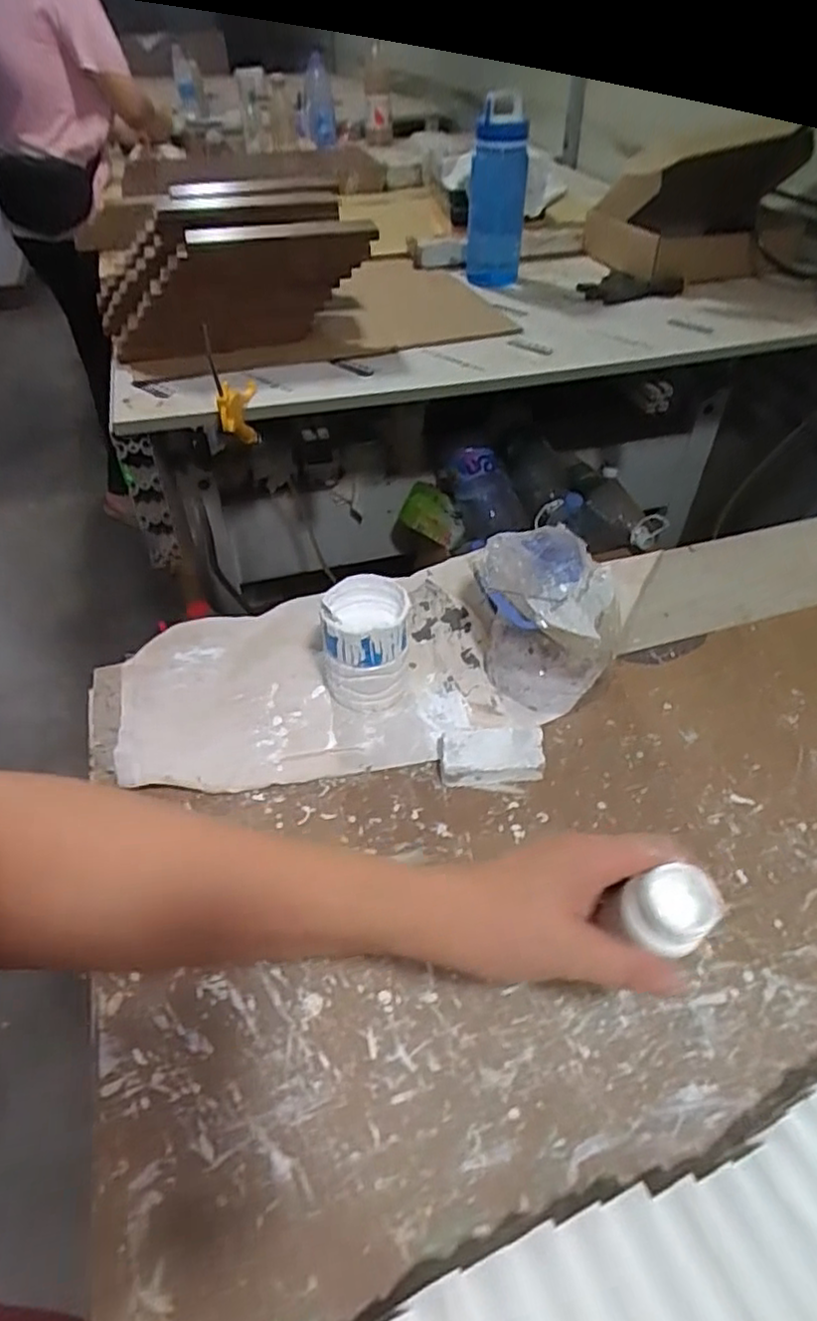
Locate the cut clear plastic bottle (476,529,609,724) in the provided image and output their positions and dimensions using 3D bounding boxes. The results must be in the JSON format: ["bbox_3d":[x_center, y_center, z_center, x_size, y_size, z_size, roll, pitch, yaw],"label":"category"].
[{"bbox_3d":[0.109,-0.034,0.518,0.092,0.122,0.096,-18,48,-18],"label":"cut clear plastic bottle"}]

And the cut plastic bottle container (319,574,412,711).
[{"bbox_3d":[-0.033,-0.011,0.523,0.067,0.082,0.069,-1,45,-2],"label":"cut plastic bottle container"}]

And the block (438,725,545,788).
[{"bbox_3d":[0.058,0.068,0.487,0.072,0.025,0.033,-3,46,-4],"label":"block"}]

